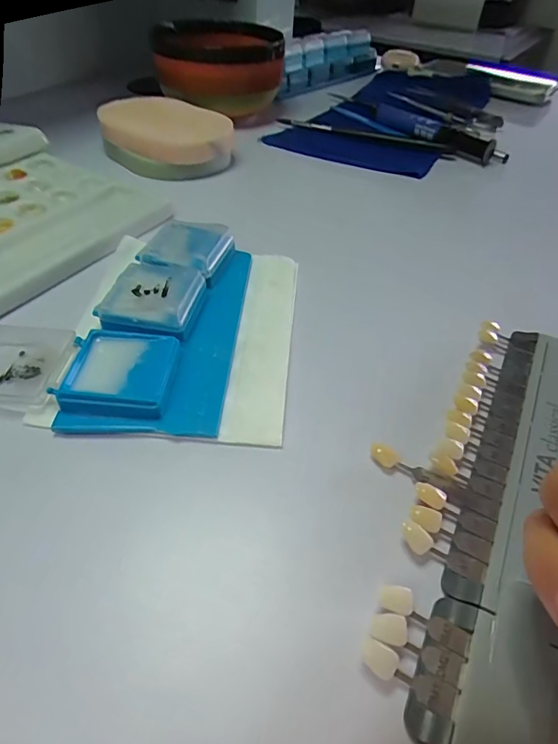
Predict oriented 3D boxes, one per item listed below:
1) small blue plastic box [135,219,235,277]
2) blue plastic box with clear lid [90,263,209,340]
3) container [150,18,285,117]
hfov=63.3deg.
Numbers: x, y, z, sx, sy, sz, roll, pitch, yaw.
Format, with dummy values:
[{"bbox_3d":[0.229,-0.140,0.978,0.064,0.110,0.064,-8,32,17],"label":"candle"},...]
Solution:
[{"bbox_3d":[-0.051,-0.070,0.257,0.044,0.015,0.045,12,46,7],"label":"small blue plastic box"},{"bbox_3d":[-0.061,-0.037,0.223,0.043,0.015,0.042,8,46,3],"label":"blue plastic box with clear lid"},{"bbox_3d":[-0.059,-0.288,0.431,0.114,0.060,0.124,-6,48,-11],"label":"container"}]

